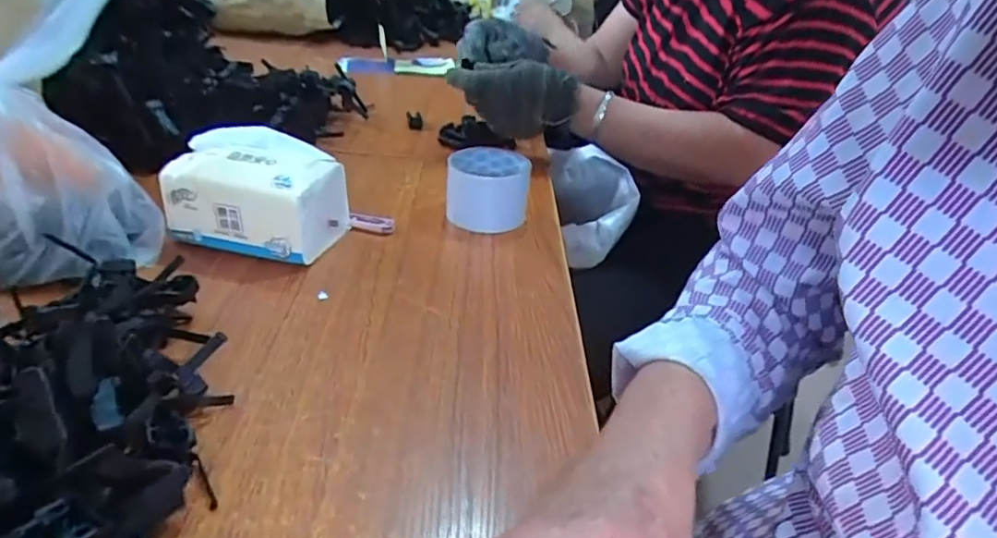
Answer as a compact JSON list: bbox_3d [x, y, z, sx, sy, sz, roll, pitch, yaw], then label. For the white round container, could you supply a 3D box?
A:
[{"bbox_3d":[-0.013,-0.084,0.638,0.082,0.066,0.082,6,30,-3],"label":"white round container"}]

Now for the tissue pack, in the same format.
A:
[{"bbox_3d":[-0.215,-0.072,0.552,0.134,0.088,0.099,12,30,8],"label":"tissue pack"}]

